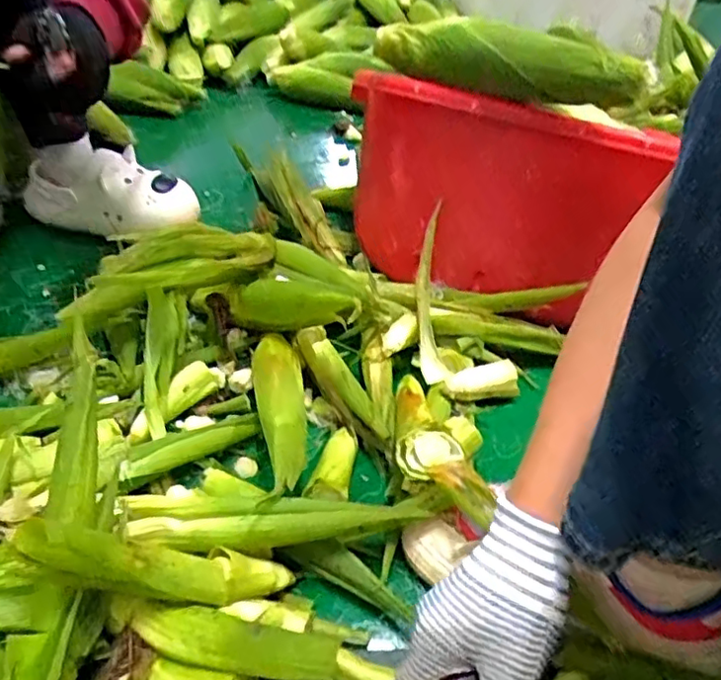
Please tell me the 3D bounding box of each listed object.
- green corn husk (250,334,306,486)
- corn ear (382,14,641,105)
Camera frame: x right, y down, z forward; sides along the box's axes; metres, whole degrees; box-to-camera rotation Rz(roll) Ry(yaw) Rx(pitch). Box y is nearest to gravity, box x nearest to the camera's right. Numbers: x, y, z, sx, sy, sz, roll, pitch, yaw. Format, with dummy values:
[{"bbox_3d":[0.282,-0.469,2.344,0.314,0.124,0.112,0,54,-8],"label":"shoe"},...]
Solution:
[{"bbox_3d":[-0.073,0.058,0.569,0.046,0.057,0.215,-5,44,-9],"label":"green corn husk"},{"bbox_3d":[0.135,-0.277,0.610,0.280,0.062,0.045,31,48,28],"label":"corn ear"}]

